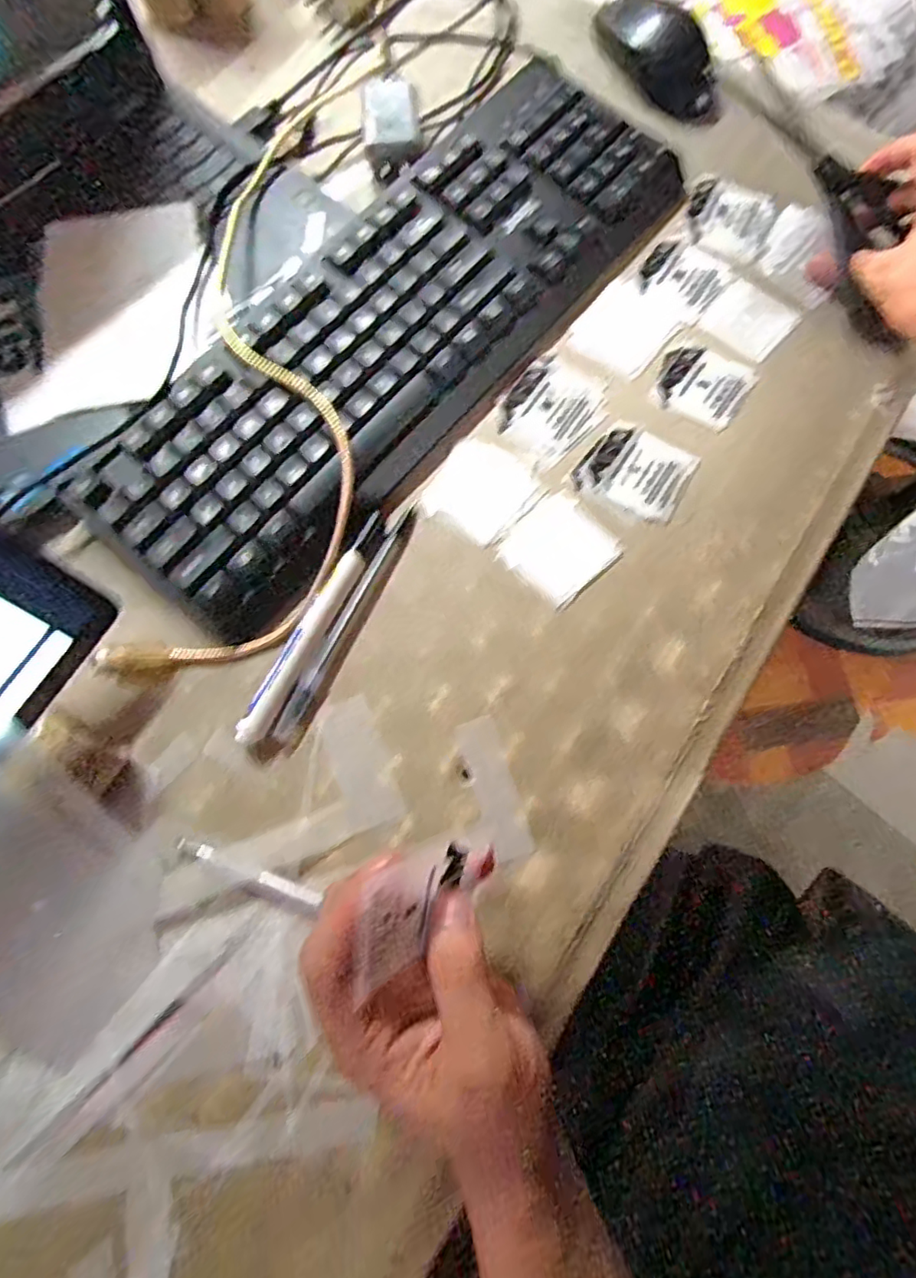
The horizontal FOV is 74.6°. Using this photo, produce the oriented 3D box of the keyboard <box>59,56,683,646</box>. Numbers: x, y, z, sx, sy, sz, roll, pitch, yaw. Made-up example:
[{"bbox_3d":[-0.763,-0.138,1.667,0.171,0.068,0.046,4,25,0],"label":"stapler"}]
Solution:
[{"bbox_3d":[-0.034,-0.193,0.372,0.136,0.032,0.418,38,77,11],"label":"keyboard"}]

